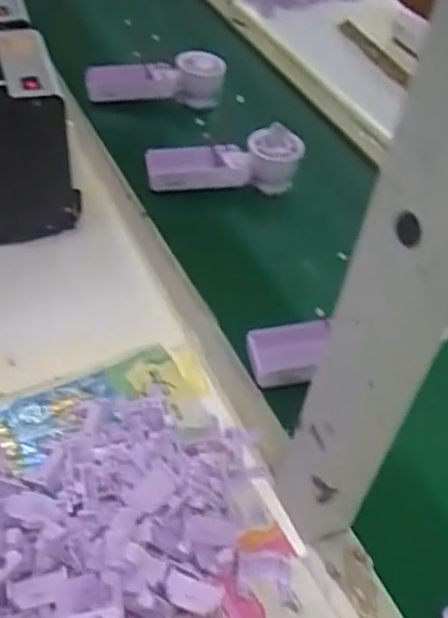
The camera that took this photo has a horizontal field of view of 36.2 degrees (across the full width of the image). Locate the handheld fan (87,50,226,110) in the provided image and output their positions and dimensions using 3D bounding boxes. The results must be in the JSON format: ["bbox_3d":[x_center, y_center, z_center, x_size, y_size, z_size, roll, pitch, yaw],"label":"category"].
[{"bbox_3d":[-0.095,-0.322,0.957,0.188,0.073,0.046,-2,48,-11],"label":"handheld fan"}]

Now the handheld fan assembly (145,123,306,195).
[{"bbox_3d":[0.004,-0.162,0.797,0.177,0.075,0.049,-4,44,8],"label":"handheld fan assembly"}]

